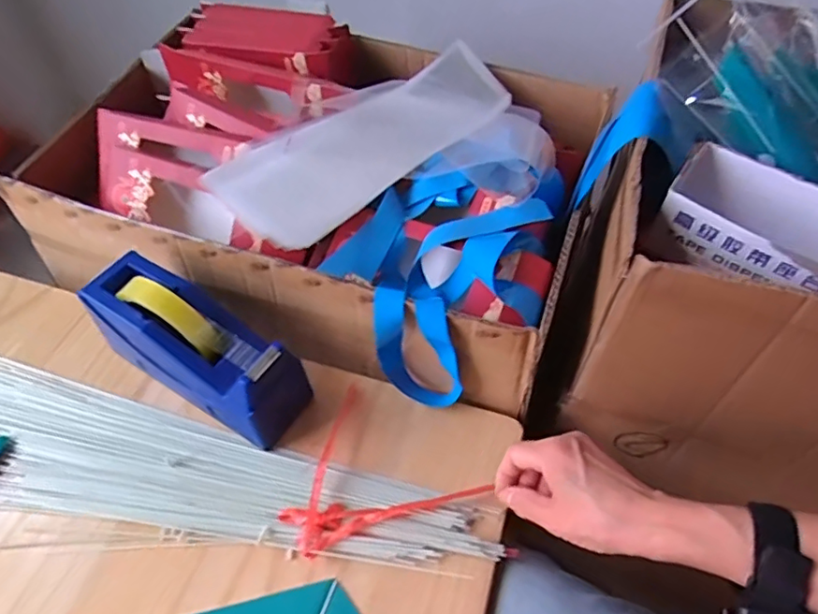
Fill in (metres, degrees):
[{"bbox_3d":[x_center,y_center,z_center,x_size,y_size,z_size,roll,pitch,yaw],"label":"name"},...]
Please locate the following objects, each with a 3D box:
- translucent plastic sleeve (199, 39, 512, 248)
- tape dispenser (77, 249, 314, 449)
[{"bbox_3d":[-0.033,-0.183,0.594,0.126,0.020,0.358,41,59,15],"label":"translucent plastic sleeve"},{"bbox_3d":[-0.189,0.033,0.509,0.203,0.107,0.075,27,56,19],"label":"tape dispenser"}]

